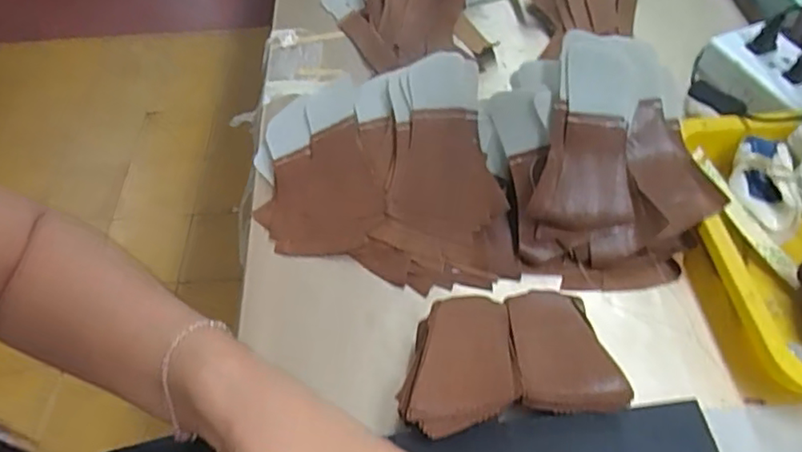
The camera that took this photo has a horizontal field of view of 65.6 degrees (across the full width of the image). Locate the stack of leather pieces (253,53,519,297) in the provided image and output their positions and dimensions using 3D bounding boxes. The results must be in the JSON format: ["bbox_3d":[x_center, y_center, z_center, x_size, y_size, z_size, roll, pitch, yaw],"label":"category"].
[{"bbox_3d":[-0.024,-0.058,0.527,0.199,0.069,0.228,-7,51,-4],"label":"stack of leather pieces"}]

